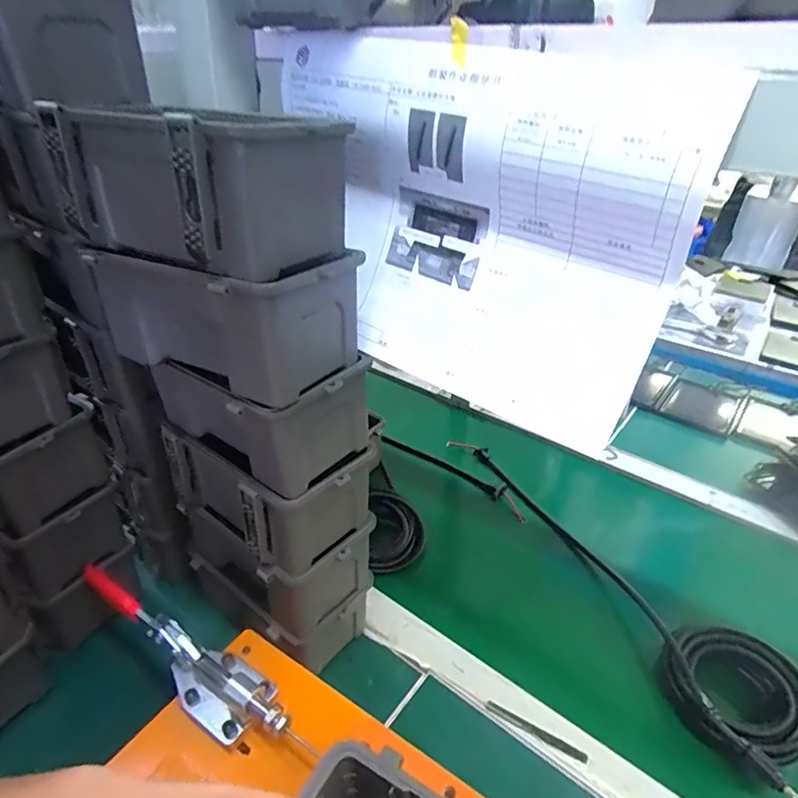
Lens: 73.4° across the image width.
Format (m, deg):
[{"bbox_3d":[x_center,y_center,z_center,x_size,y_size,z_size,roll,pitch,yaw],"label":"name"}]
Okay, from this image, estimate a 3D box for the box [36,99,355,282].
[{"bbox_3d":[-0.122,-0.129,0.321,0.163,0.076,0.095,16,34,22],"label":"box"}]

